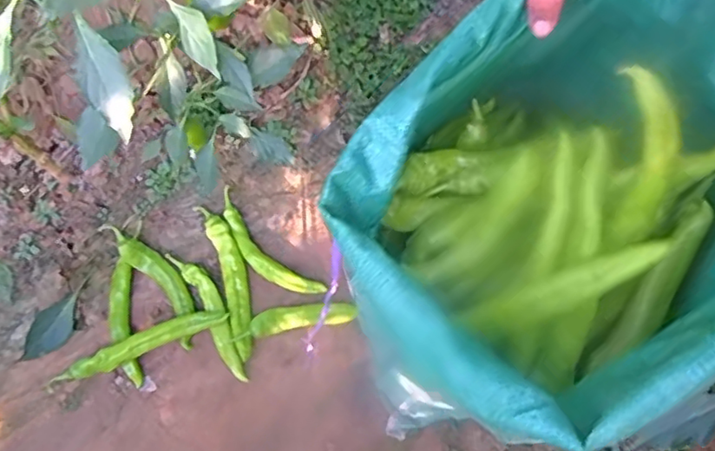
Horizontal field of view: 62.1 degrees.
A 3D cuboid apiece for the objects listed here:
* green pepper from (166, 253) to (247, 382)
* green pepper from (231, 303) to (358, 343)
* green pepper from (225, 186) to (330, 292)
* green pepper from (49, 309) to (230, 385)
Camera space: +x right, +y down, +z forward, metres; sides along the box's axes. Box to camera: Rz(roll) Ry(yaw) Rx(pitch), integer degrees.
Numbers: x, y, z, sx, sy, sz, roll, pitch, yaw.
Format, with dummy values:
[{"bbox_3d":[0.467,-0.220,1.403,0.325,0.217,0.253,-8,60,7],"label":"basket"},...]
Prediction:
[{"bbox_3d":[-0.243,0.141,0.991,0.046,0.028,0.253,-31,68,-10],"label":"green pepper"},{"bbox_3d":[-0.106,0.152,0.971,0.203,0.031,0.043,-12,66,-2],"label":"green pepper"},{"bbox_3d":[-0.164,0.042,1.025,0.250,0.041,0.066,41,75,18],"label":"green pepper"},{"bbox_3d":[-0.349,0.193,0.954,0.282,0.043,0.037,-24,67,-7],"label":"green pepper"}]

